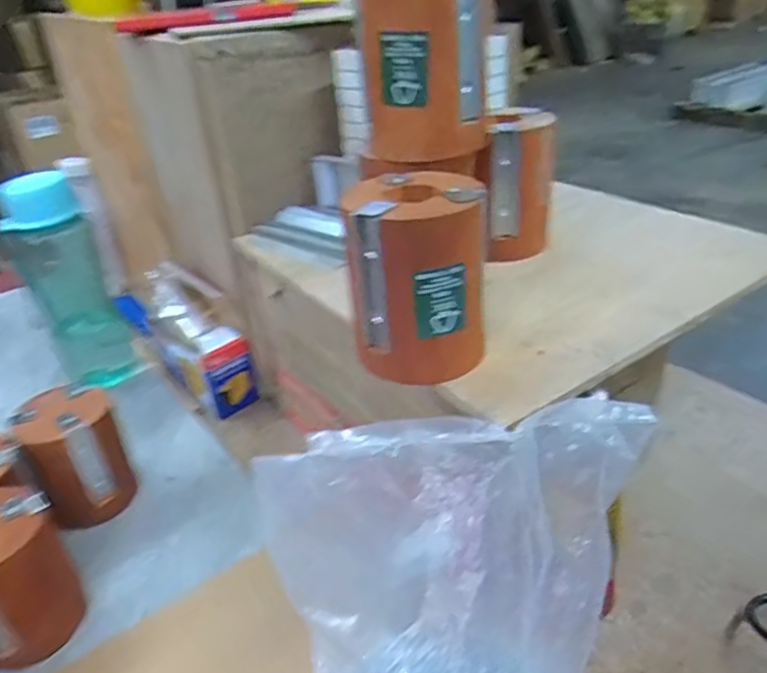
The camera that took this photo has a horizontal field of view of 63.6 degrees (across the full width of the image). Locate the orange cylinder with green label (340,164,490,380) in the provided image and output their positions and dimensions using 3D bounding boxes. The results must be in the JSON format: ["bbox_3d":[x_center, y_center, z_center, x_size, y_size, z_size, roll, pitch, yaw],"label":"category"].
[{"bbox_3d":[0.020,-0.033,0.349,0.077,0.103,0.062,-3,32,2],"label":"orange cylinder with green label"}]

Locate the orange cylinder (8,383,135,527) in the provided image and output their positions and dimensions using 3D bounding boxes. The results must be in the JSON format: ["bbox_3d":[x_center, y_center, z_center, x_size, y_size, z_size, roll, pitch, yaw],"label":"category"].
[{"bbox_3d":[-0.262,0.106,0.535,0.074,0.105,0.072,-25,38,-31],"label":"orange cylinder"}]

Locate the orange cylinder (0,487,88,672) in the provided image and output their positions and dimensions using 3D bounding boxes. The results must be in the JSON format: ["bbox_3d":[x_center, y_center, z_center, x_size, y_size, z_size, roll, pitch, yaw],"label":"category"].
[{"bbox_3d":[-0.262,0.169,0.432,0.075,0.098,0.076,23,40,35],"label":"orange cylinder"}]

